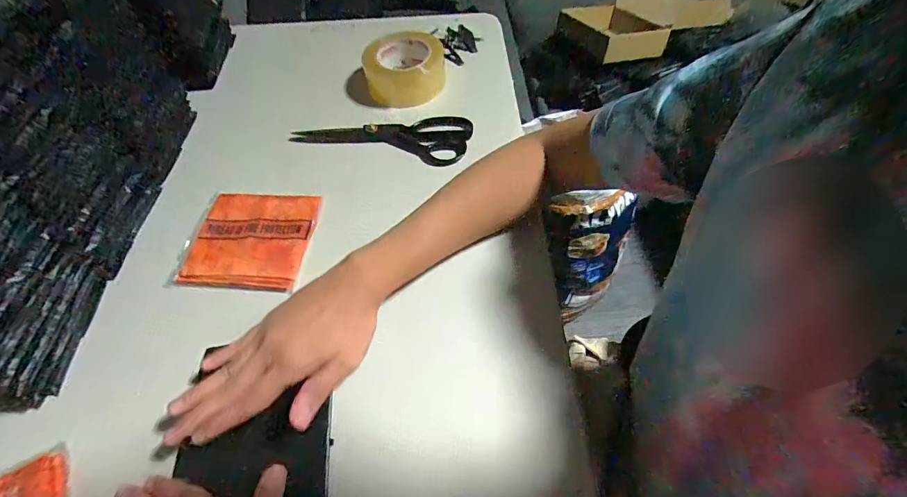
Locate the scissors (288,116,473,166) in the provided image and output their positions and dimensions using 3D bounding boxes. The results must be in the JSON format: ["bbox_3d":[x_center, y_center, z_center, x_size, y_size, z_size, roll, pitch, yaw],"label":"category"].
[{"bbox_3d":[-0.096,-0.156,0.536,0.234,0.018,0.079,6,56,6],"label":"scissors"}]

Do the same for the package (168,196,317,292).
[{"bbox_3d":[-0.232,-0.013,0.447,0.134,0.014,0.124,2,55,3],"label":"package"}]

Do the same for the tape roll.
[{"bbox_3d":[-0.071,-0.273,0.581,0.109,0.061,0.109,-6,55,-2],"label":"tape roll"}]

